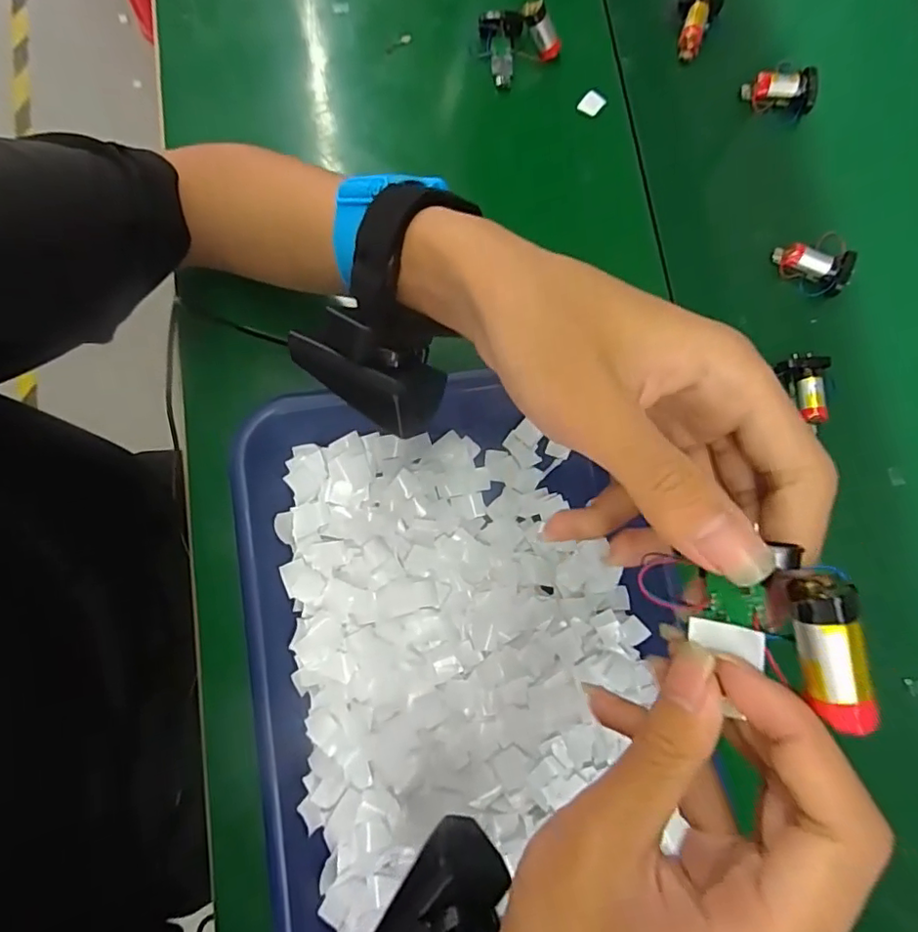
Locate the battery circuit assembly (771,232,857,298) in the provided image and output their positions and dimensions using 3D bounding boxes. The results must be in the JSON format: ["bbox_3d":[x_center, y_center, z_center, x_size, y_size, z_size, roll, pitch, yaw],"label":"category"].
[{"bbox_3d":[0.252,-0.144,0.406,0.050,0.028,0.030,23,81,2],"label":"battery circuit assembly"}]

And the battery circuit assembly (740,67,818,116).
[{"bbox_3d":[0.245,-0.285,0.435,0.051,0.021,0.024,3,78,0],"label":"battery circuit assembly"}]

